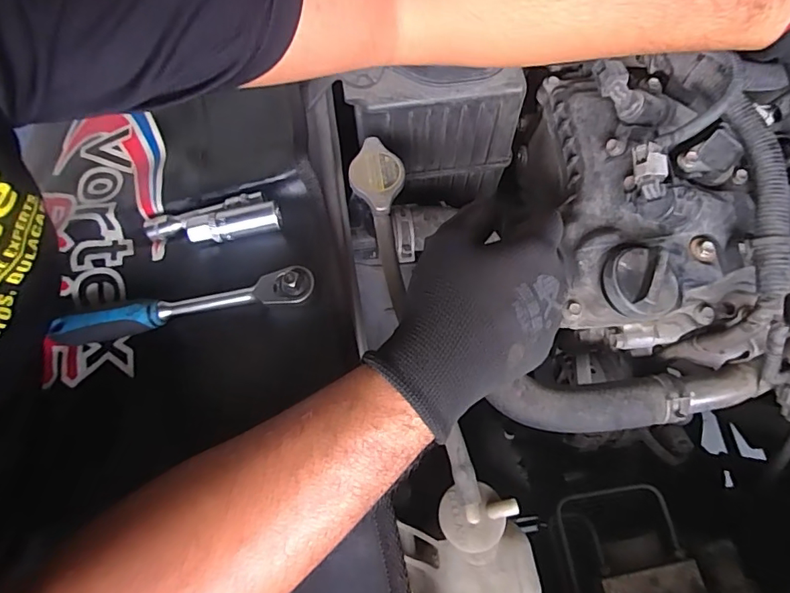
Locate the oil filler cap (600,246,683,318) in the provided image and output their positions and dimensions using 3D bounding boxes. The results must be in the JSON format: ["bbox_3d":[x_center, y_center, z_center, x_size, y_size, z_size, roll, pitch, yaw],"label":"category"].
[{"bbox_3d":[0.182,-0.010,0.361,0.057,0.026,0.051,33,73,15],"label":"oil filler cap"}]

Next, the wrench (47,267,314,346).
[{"bbox_3d":[-0.151,0.006,0.341,0.190,0.034,0.021,-8,67,0],"label":"wrench"}]

